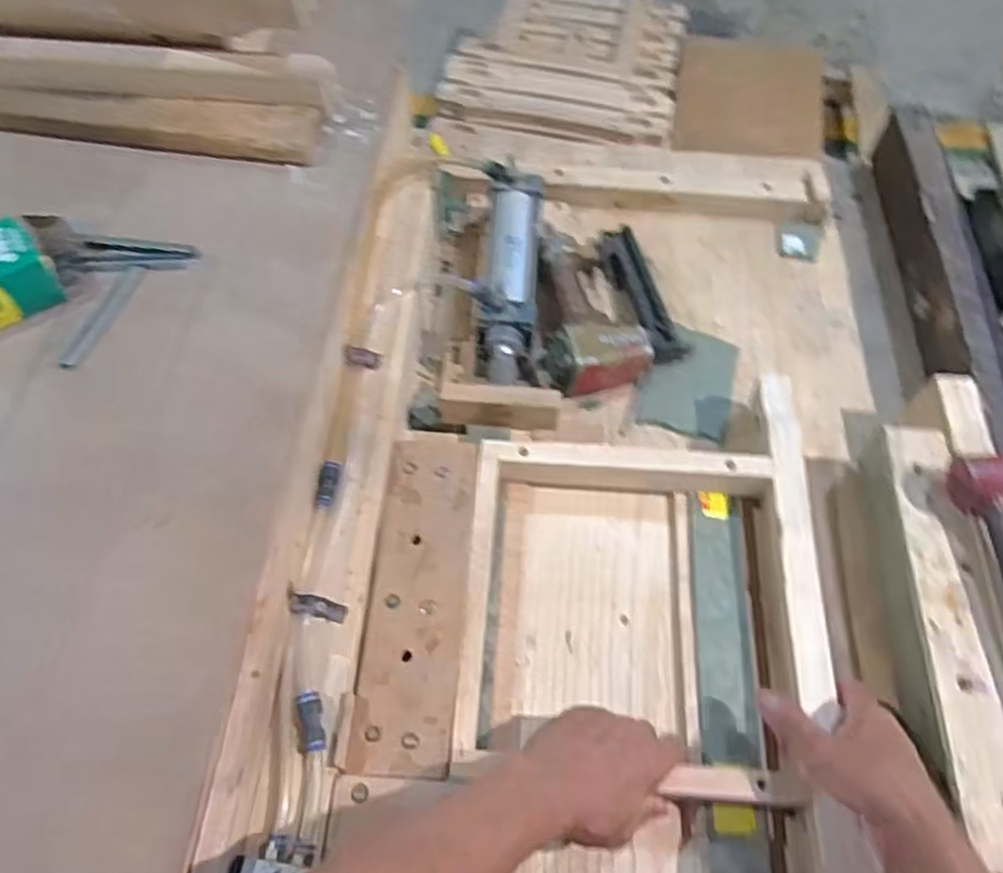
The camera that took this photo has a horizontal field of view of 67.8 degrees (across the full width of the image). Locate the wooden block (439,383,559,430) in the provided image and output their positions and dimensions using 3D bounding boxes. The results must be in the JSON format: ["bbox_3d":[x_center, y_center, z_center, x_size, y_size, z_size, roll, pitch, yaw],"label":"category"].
[{"bbox_3d":[0.000,-0.030,0.731,0.115,0.035,0.030,1,61,-1],"label":"wooden block"}]

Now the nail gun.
[{"bbox_3d":[0.107,-0.154,0.836,0.157,0.060,0.220,-11,62,-8],"label":"nail gun"}]

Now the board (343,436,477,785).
[{"bbox_3d":[-0.069,0.128,0.627,0.077,0.014,0.284,4,61,1],"label":"board"}]

